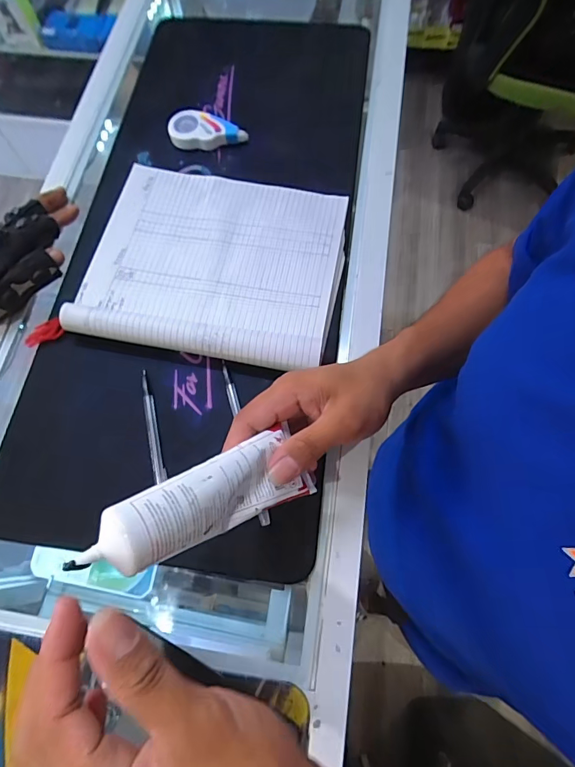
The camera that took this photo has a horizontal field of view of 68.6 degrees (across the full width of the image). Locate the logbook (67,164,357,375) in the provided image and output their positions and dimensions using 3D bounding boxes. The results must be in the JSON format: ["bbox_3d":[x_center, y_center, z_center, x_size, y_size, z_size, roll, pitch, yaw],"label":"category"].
[{"bbox_3d":[-0.073,-0.129,0.435,0.248,0.027,0.213,10,71,6],"label":"logbook"}]

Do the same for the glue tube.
[{"bbox_3d":[-0.047,0.070,0.259,0.150,0.026,0.046,-15,65,-43],"label":"glue tube"}]

